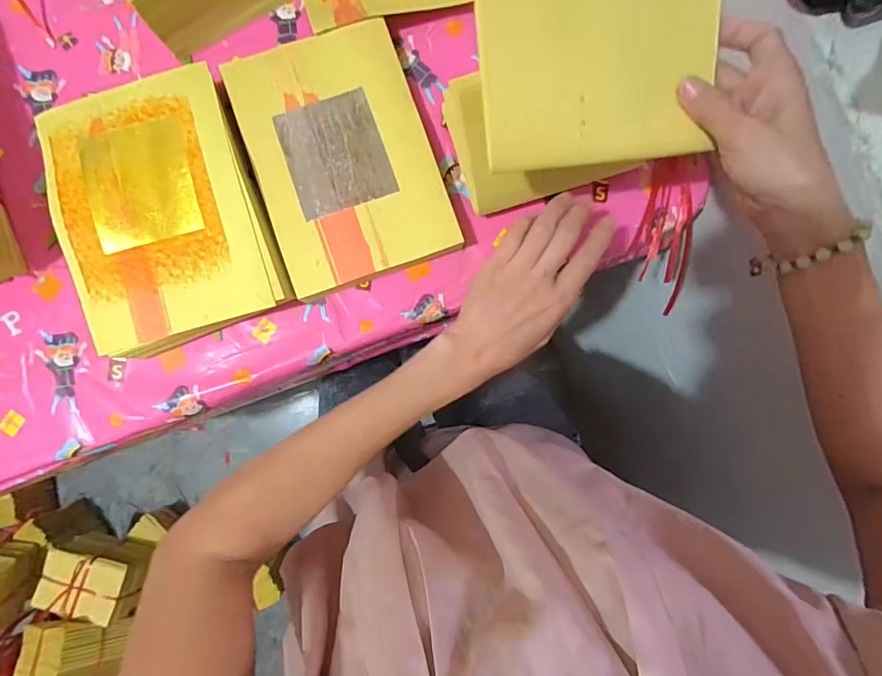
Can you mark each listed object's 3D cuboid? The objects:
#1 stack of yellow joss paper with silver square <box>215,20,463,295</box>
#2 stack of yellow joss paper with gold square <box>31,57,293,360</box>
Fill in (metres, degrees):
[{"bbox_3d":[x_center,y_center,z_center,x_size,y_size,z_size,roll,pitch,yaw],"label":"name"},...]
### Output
[{"bbox_3d":[-0.091,-0.166,0.440,0.158,0.033,0.225,-18,89,-3],"label":"stack of yellow joss paper with silver square"},{"bbox_3d":[-0.251,-0.112,0.424,0.170,0.051,0.227,-20,90,-3],"label":"stack of yellow joss paper with gold square"}]

